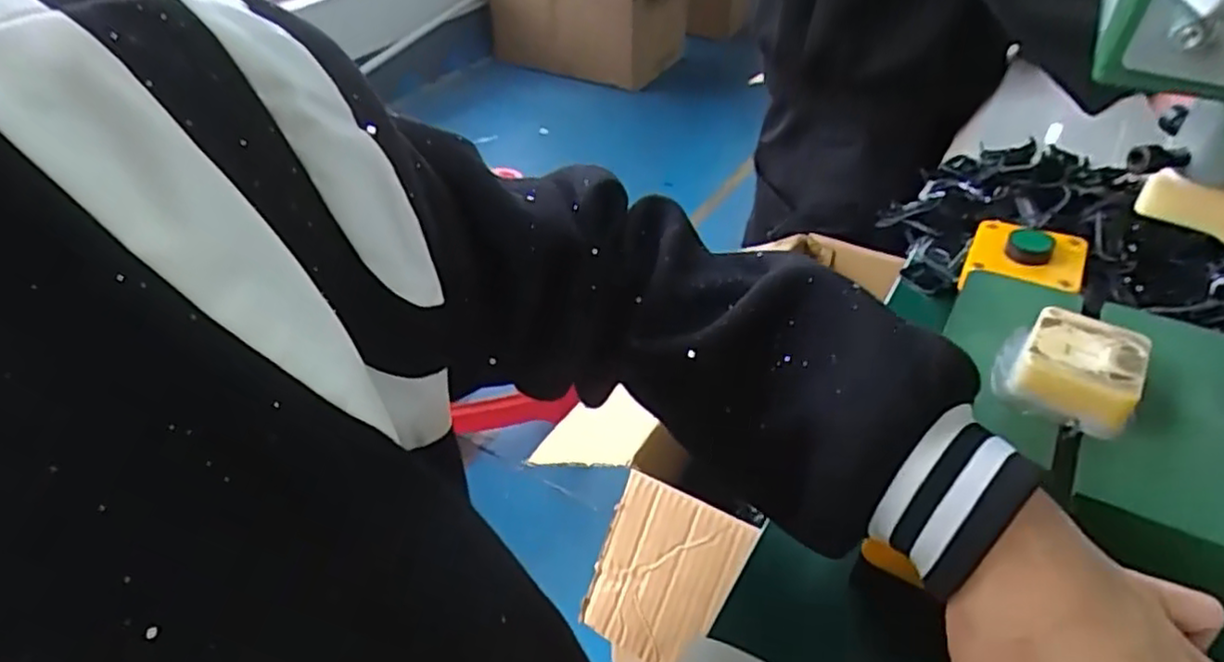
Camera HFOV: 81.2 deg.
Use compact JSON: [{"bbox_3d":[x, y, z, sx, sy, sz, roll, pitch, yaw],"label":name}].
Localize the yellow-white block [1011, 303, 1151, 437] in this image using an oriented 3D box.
[{"bbox_3d":[0.247,0.021,0.379,0.053,0.028,0.060,22,47,26],"label":"yellow-white block"}]

